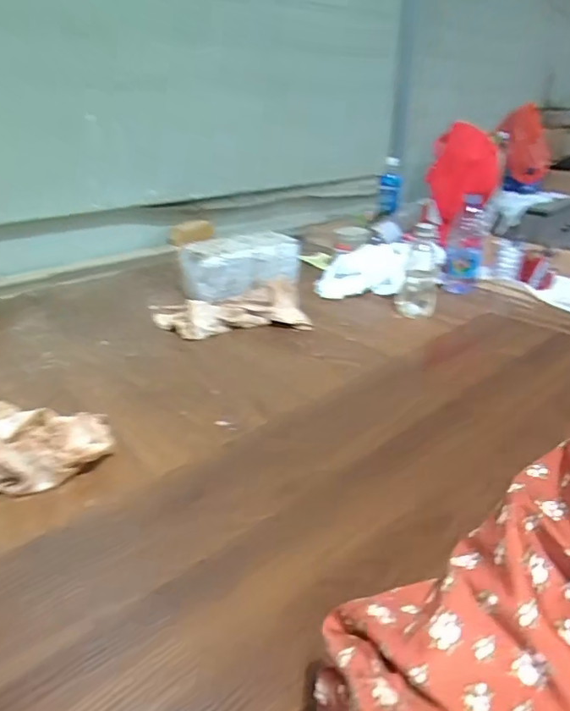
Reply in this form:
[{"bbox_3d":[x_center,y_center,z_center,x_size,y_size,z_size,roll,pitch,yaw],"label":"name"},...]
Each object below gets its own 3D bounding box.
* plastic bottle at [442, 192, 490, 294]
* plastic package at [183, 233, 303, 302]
[{"bbox_3d":[0.375,-0.233,1.013,0.072,0.193,0.075,8,29,17],"label":"plastic bottle"},{"bbox_3d":[-0.085,-0.189,1.019,0.252,0.104,0.118,-14,30,-23],"label":"plastic package"}]

